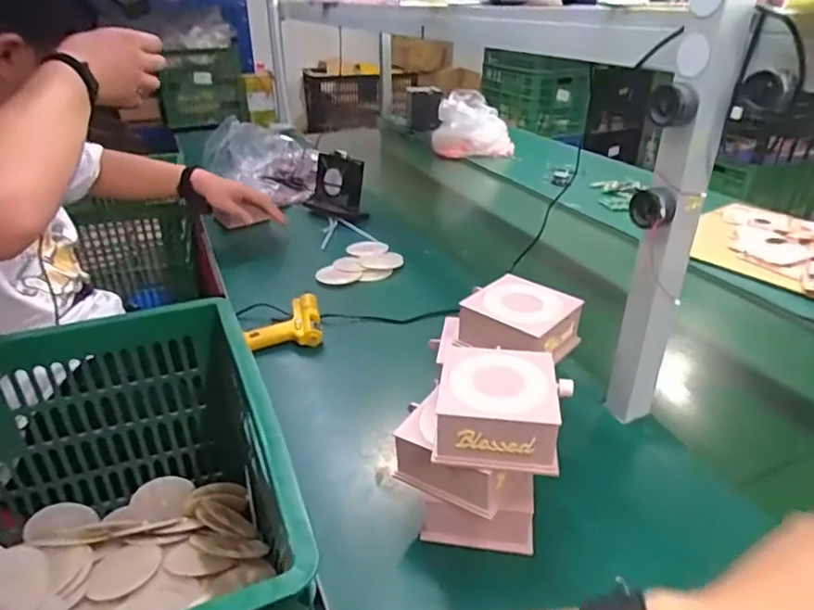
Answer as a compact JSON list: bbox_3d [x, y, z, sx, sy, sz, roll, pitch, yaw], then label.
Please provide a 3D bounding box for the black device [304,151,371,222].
[{"bbox_3d":[-0.161,-0.277,1.303,0.137,0.129,0.085,16,33,27],"label":"black device"}]

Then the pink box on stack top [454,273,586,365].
[{"bbox_3d":[0.126,0.021,0.625,0.107,0.054,0.115,22,36,35],"label":"pink box on stack top"}]

